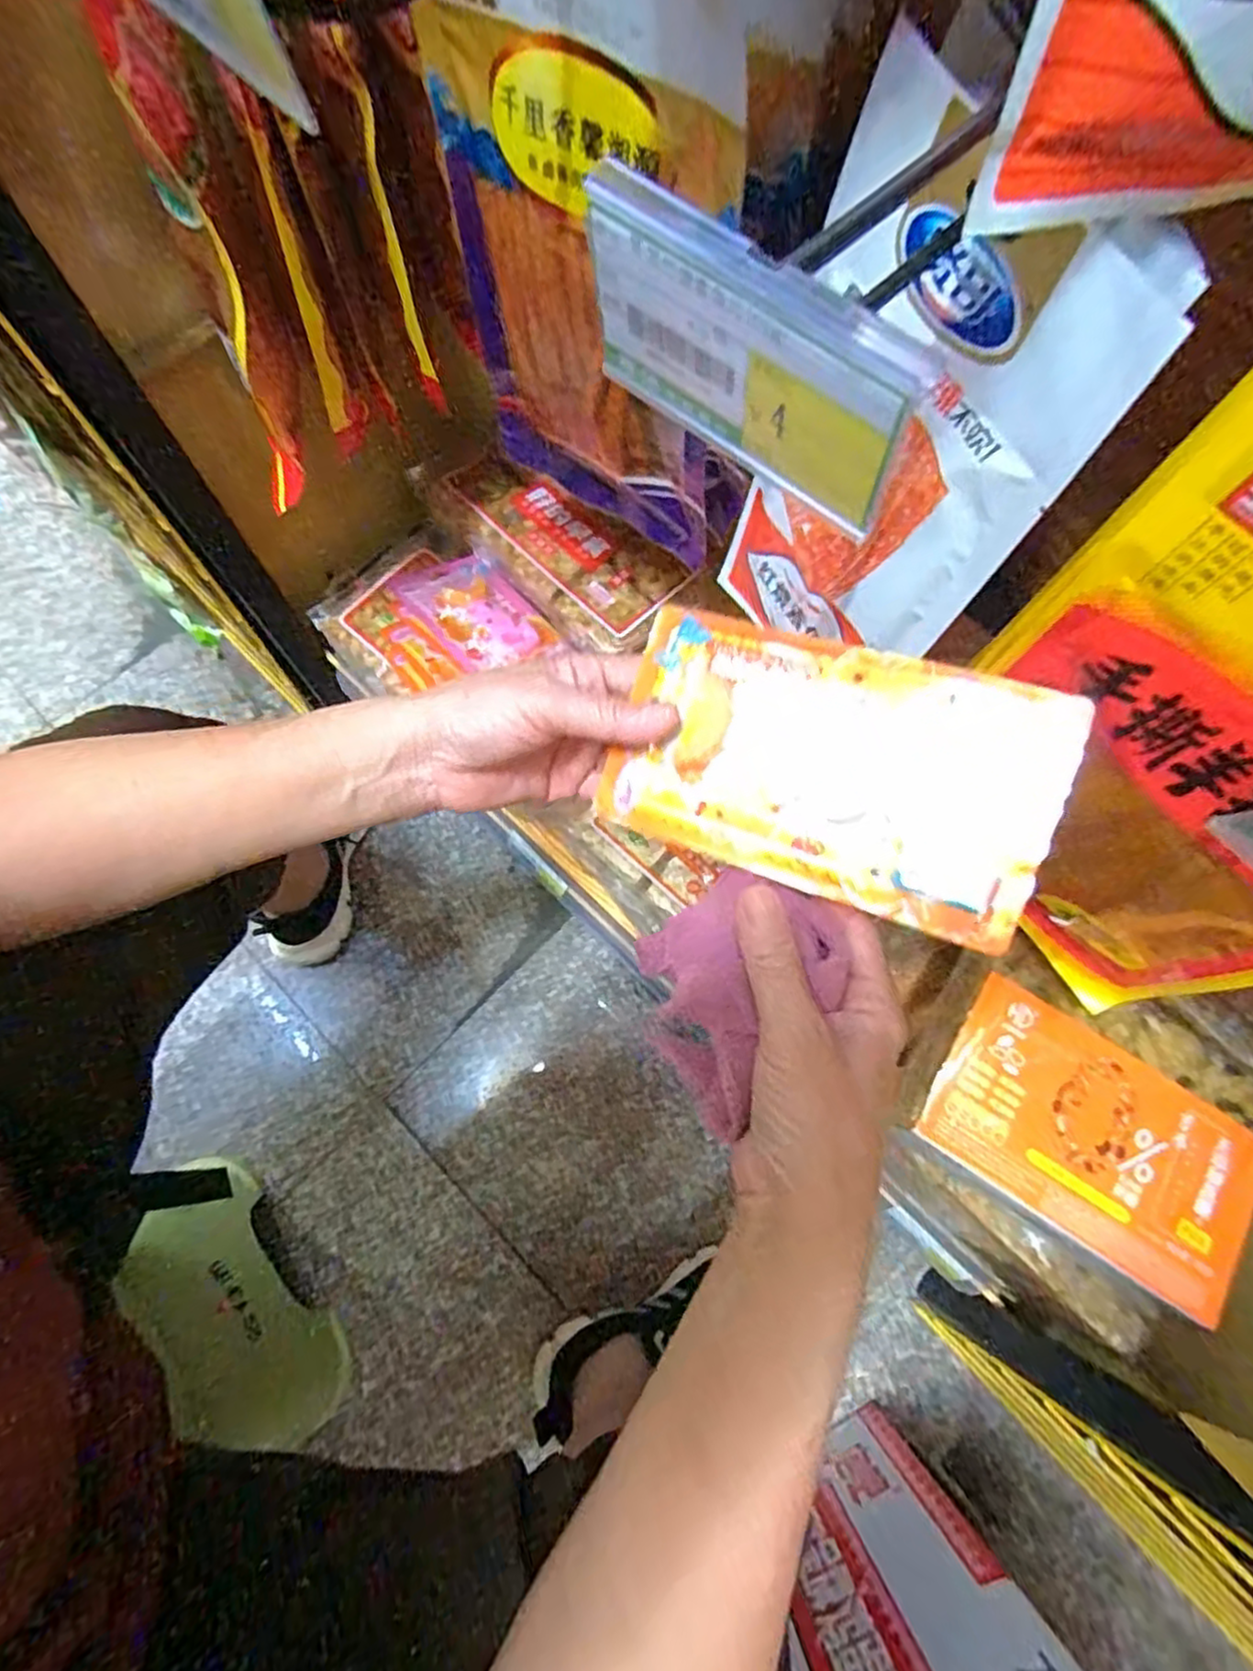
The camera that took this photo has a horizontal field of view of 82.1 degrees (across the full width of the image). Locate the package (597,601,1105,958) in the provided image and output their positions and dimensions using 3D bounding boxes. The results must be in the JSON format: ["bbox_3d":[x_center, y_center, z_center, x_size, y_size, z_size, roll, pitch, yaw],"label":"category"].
[{"bbox_3d":[0.077,-0.029,0.288,0.170,0.008,0.098,20,93,24],"label":"package"}]

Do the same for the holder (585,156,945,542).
[{"bbox_3d":[0.023,-0.098,0.151,0.078,0.045,0.006,41,75,10],"label":"holder"}]

